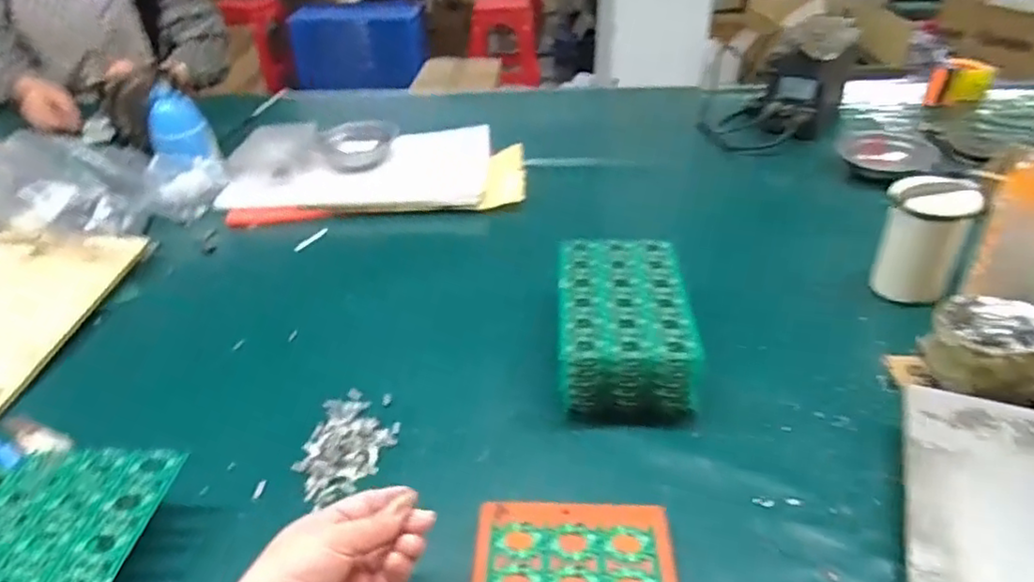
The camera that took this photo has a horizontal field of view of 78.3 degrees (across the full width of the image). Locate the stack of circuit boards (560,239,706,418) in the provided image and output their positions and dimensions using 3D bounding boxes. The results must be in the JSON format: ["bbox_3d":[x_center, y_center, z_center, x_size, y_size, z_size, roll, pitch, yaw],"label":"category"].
[{"bbox_3d":[0.106,0.032,0.645,0.118,0.076,0.198,1,36,4],"label":"stack of circuit boards"}]

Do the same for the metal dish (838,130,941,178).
[{"bbox_3d":[0.580,-0.216,0.996,0.135,0.036,0.123,-1,36,1],"label":"metal dish"}]

